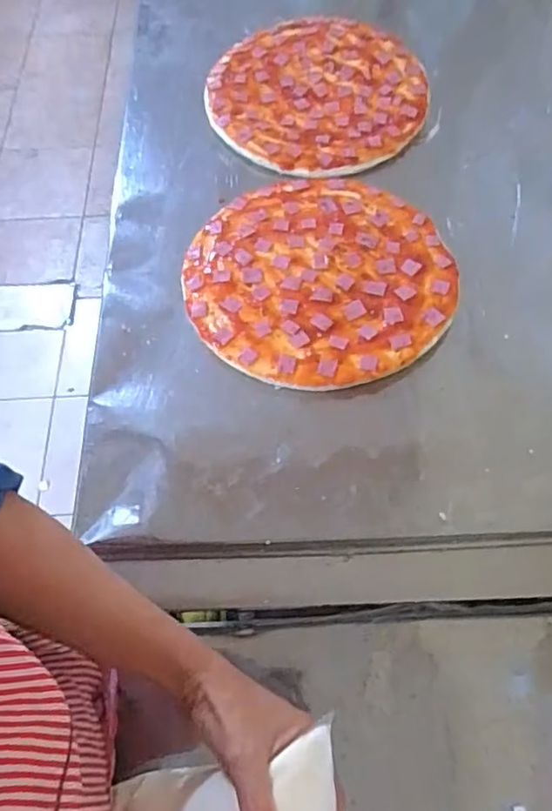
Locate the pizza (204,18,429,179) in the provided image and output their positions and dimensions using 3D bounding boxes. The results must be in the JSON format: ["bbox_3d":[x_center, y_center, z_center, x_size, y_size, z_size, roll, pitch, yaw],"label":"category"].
[{"bbox_3d":[0.051,-0.408,0.763,0.270,0.012,0.269,-1,64,1],"label":"pizza"}]

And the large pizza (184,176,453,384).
[{"bbox_3d":[0.044,-0.140,0.627,0.274,0.018,0.269,-1,64,1],"label":"large pizza"}]

